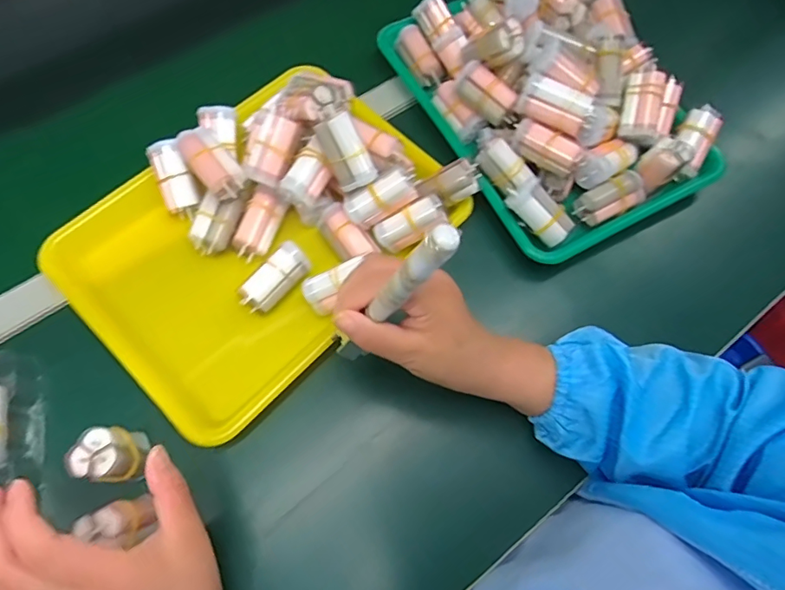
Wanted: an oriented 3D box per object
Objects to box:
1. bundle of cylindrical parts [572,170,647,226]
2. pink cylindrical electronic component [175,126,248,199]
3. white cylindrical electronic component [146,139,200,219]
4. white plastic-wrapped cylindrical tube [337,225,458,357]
[{"bbox_3d":[0.215,-0.095,0.491,0.065,0.023,0.031,-25,70,-12],"label":"bundle of cylindrical parts"},{"bbox_3d":[-0.161,-0.116,0.449,0.037,0.032,0.073,-32,72,-15],"label":"pink cylindrical electronic component"},{"bbox_3d":[-0.201,-0.109,0.472,0.038,0.028,0.070,-18,95,10],"label":"white cylindrical electronic component"},{"bbox_3d":[-0.003,0.006,0.320,0.015,0.154,0.015,13,56,-21],"label":"white plastic-wrapped cylindrical tube"}]

